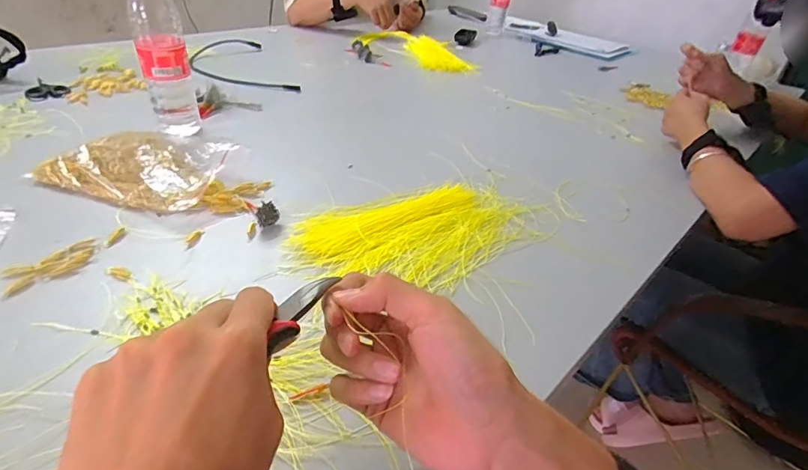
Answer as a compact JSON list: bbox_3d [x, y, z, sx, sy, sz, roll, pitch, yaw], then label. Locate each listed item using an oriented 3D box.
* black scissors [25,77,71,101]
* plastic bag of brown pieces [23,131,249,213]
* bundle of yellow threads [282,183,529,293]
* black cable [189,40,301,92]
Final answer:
[{"bbox_3d":[-0.597,-0.247,0.776,0.061,0.005,0.113,-19,43,-30],"label":"black scissors"},{"bbox_3d":[-0.311,-0.085,0.553,0.207,0.041,0.139,18,37,17],"label":"plastic bag of brown pieces"},{"bbox_3d":[0.019,-0.001,0.521,0.277,0.013,0.159,-13,39,-25],"label":"bundle of yellow threads"},{"bbox_3d":[-0.338,-0.348,0.947,0.164,0.025,0.306,-15,41,-26],"label":"black cable"}]

